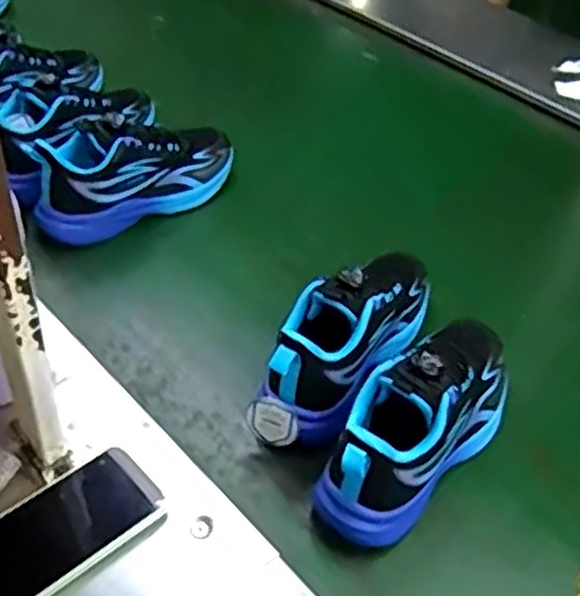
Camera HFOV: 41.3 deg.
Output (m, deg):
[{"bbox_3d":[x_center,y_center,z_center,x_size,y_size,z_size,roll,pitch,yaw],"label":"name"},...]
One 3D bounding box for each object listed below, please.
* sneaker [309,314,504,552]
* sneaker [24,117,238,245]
[{"bbox_3d":[0.118,0.089,0.630,0.083,0.110,0.243,30,49,22],"label":"sneaker"},{"bbox_3d":[-0.180,-0.149,0.894,0.246,0.133,0.102,-24,52,-28],"label":"sneaker"}]

